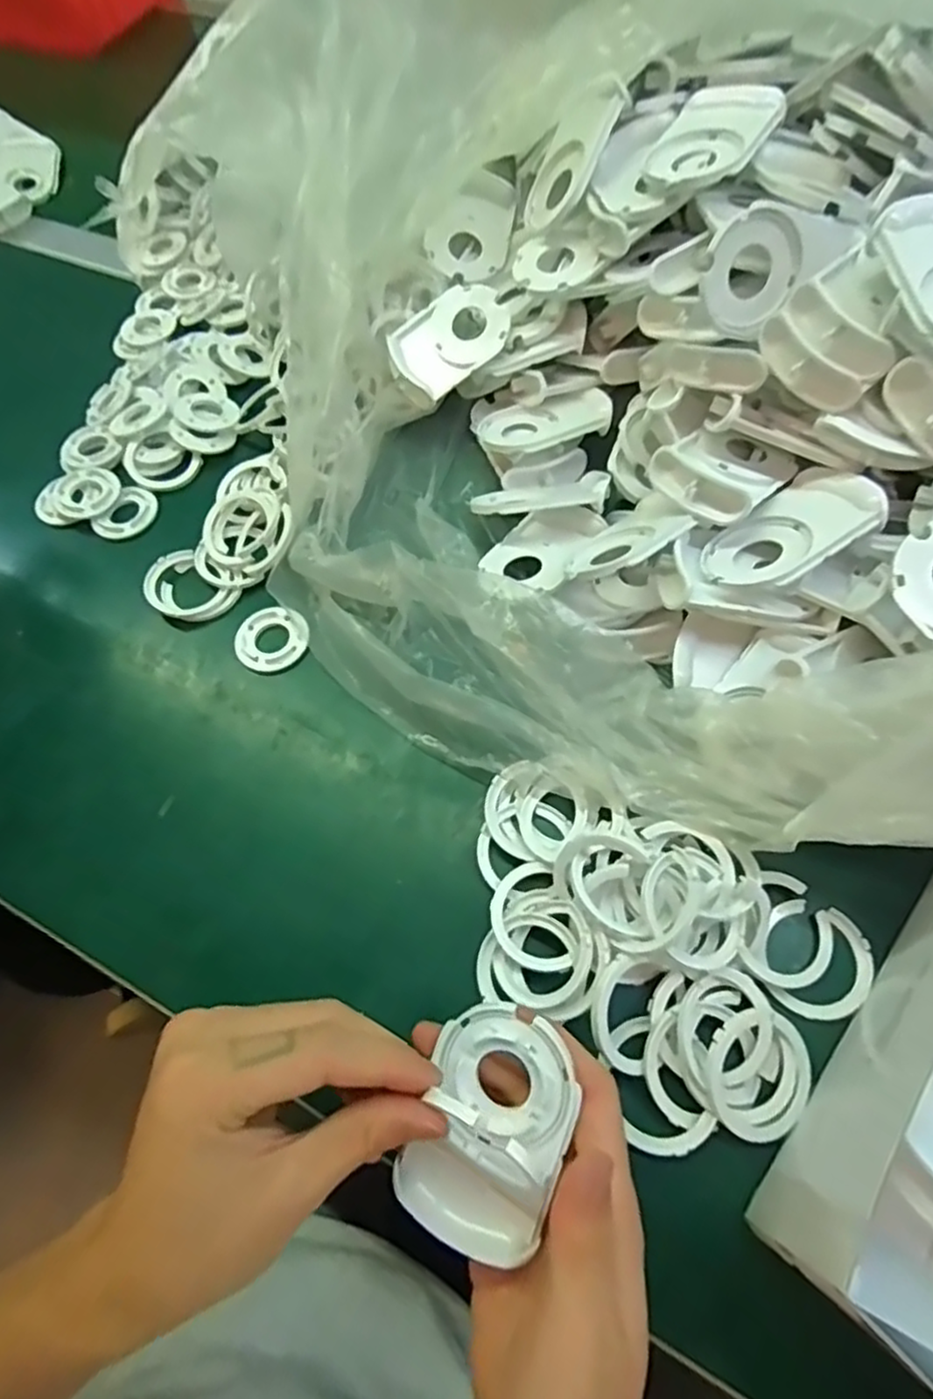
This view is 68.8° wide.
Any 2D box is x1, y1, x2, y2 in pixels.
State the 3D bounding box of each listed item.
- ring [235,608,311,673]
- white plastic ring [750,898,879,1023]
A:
[{"bbox_3d":[-0.118,-0.036,0.411,0.043,0.010,0.040,-2,63,3],"label":"ring"},{"bbox_3d":[0.160,0.119,0.313,0.048,0.007,0.051,-2,63,3],"label":"white plastic ring"}]

